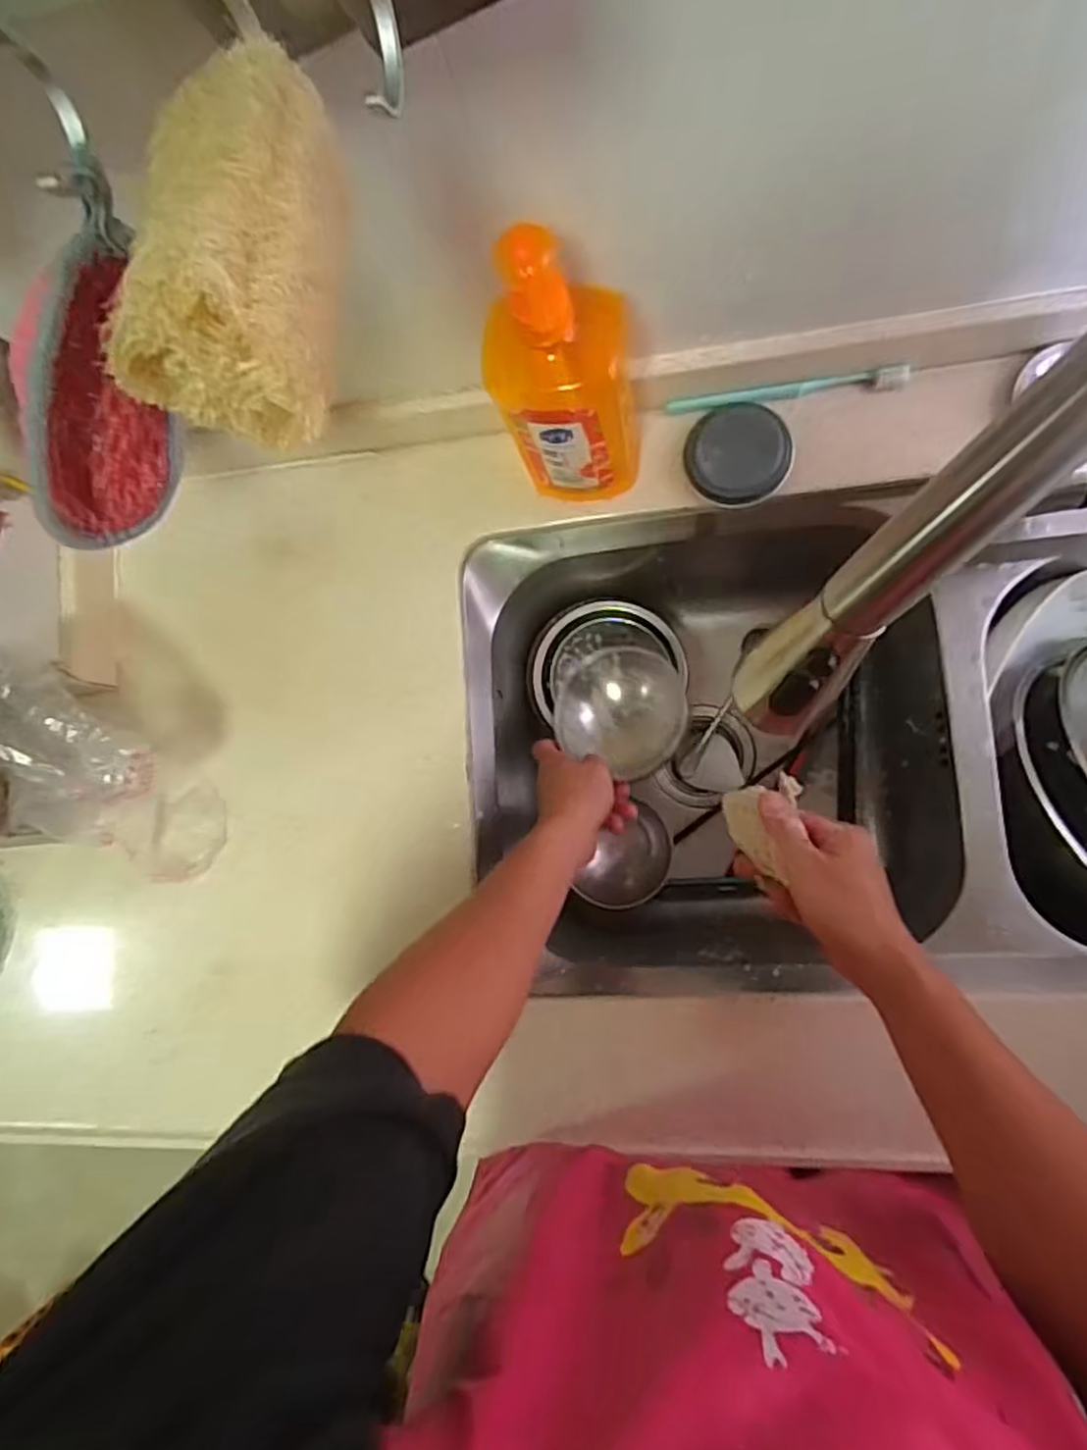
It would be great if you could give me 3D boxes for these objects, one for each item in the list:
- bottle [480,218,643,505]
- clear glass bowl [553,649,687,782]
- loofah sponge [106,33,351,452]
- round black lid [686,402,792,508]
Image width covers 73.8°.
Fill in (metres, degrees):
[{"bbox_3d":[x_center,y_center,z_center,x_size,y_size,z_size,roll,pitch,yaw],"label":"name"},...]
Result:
[{"bbox_3d":[0.018,-0.225,0.491,0.096,0.264,0.065,-12,83,10],"label":"bottle"},{"bbox_3d":[0.073,-0.015,0.679,0.121,0.061,0.110,-1,85,7],"label":"clear glass bowl"},{"bbox_3d":[-0.085,-0.138,0.208,0.055,0.045,0.107,14,66,-33],"label":"loofah sponge"},{"bbox_3d":[0.155,-0.214,0.573,0.080,0.024,0.076,-1,85,11],"label":"round black lid"}]

